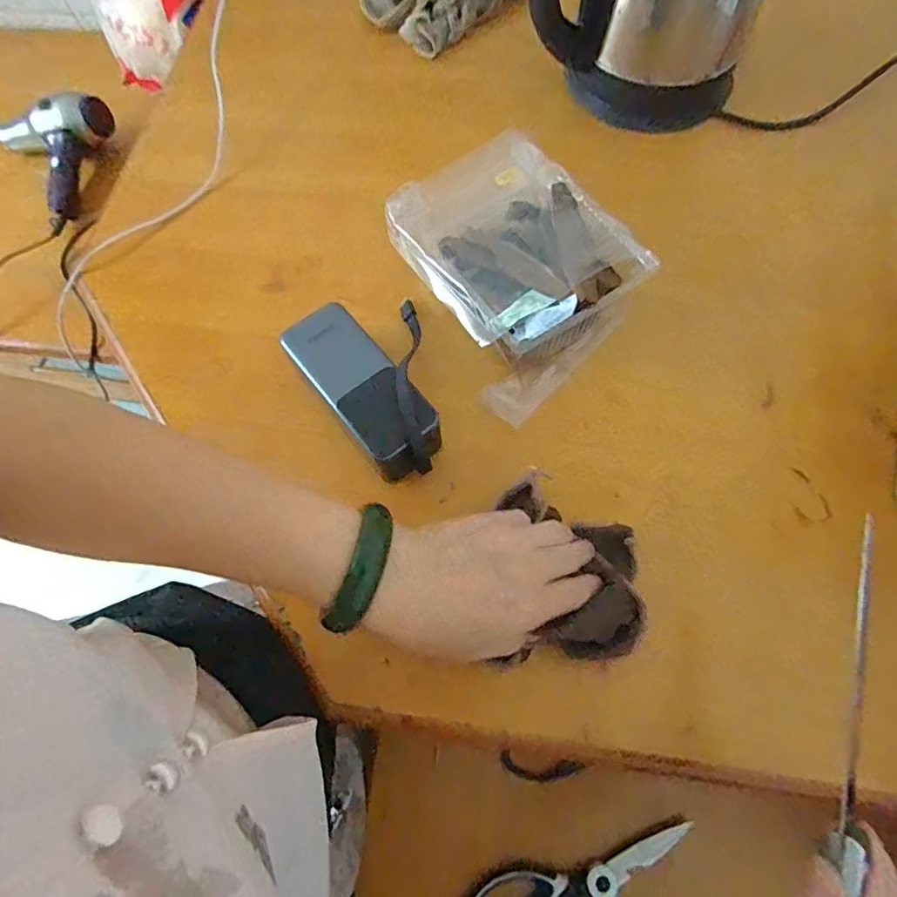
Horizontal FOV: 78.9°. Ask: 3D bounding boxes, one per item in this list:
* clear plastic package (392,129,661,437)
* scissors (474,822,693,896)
[{"bbox_3d":[0.050,-0.144,0.433,0.142,0.070,0.194,-32,71,-10],"label":"clear plastic package"},{"bbox_3d":[0.112,0.363,0.441,0.190,0.013,0.082,-27,70,-7],"label":"scissors"}]

